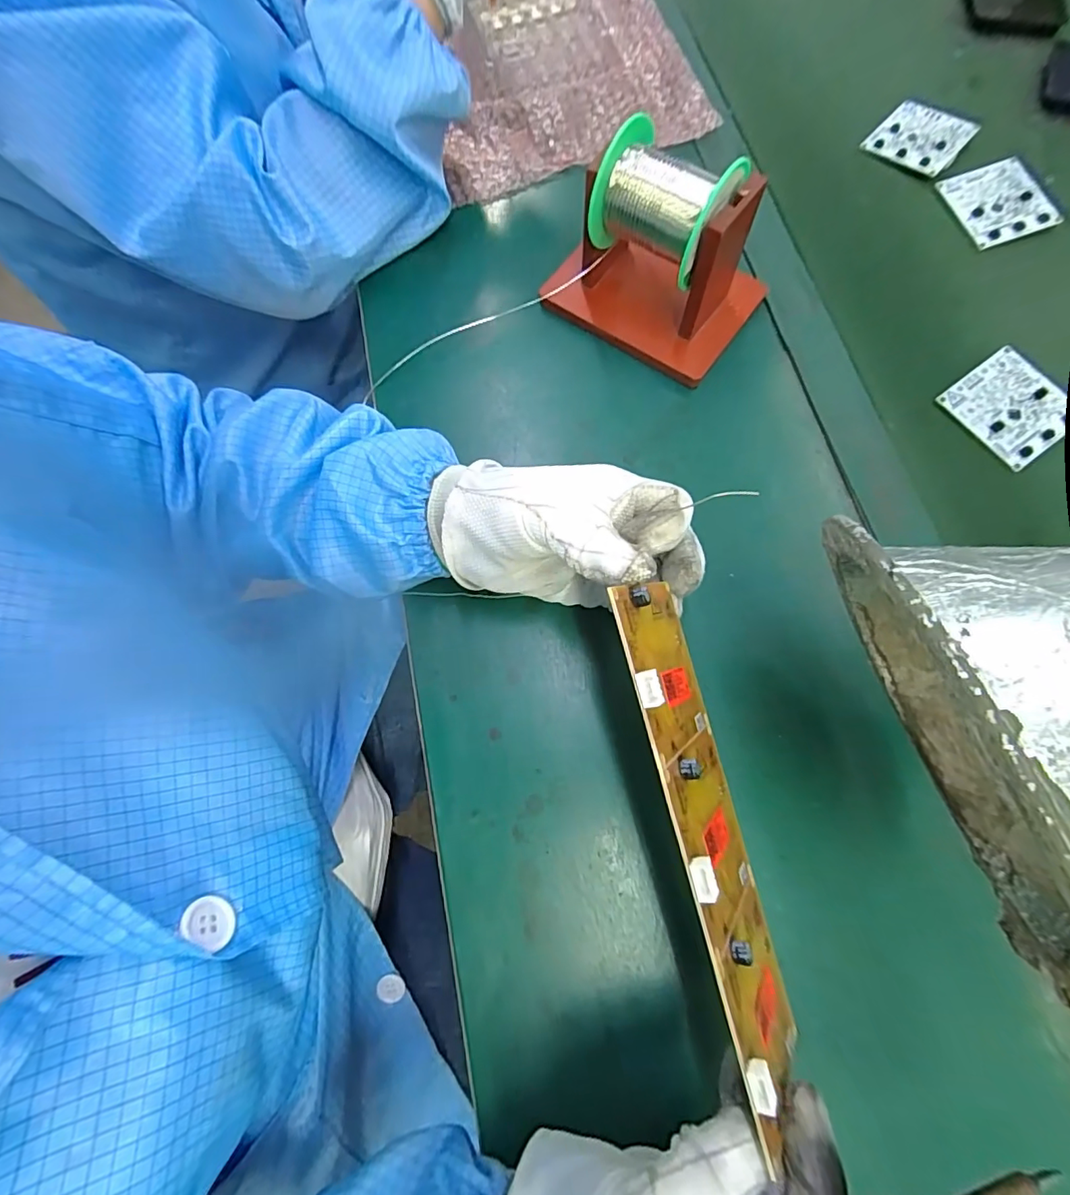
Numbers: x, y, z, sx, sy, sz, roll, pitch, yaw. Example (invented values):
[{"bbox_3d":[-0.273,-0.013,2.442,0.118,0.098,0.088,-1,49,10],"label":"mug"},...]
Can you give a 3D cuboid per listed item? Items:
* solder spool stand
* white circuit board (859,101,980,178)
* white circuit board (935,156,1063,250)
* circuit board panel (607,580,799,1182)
[{"bbox_3d":[0.087,-0.234,0.337,0.137,0.088,0.102,32,76,9],"label":"solder spool stand"},{"bbox_3d":[0.325,-0.389,0.426,0.066,0.009,0.080,42,78,12],"label":"white circuit board"},{"bbox_3d":[0.367,-0.314,0.401,0.067,0.010,0.068,-18,74,-5],"label":"white circuit board"},{"bbox_3d":[0.074,0.095,0.207,0.008,0.065,0.205,-18,83,33],"label":"circuit board panel"}]

